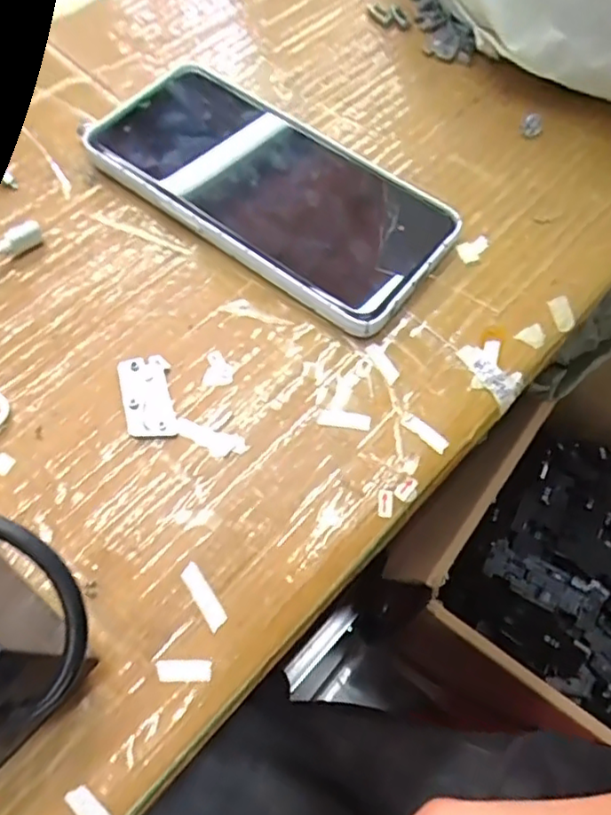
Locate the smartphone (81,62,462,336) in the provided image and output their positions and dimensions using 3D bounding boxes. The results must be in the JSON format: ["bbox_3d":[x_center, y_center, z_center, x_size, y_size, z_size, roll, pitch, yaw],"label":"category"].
[{"bbox_3d":[-0.018,-0.100,0.287,0.166,0.015,0.076,35,66,15],"label":"smartphone"}]

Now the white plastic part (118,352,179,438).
[{"bbox_3d":[-0.060,-0.004,0.241,0.019,0.004,0.034,-13,64,-9],"label":"white plastic part"}]

